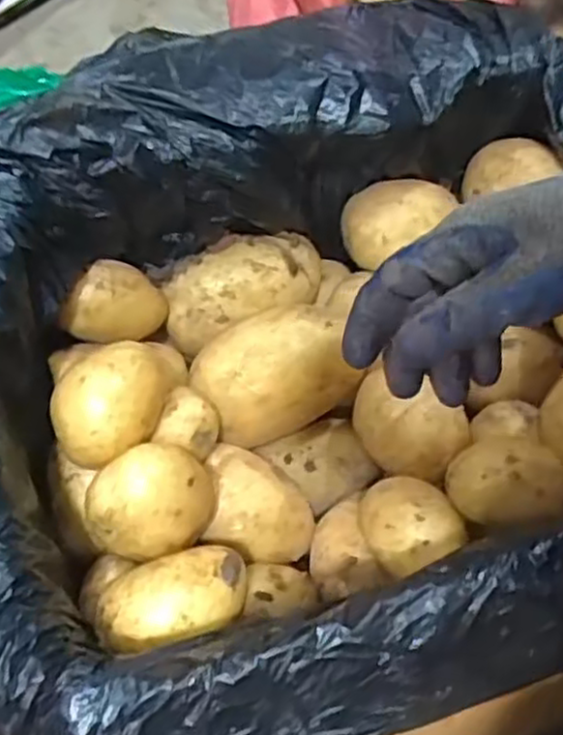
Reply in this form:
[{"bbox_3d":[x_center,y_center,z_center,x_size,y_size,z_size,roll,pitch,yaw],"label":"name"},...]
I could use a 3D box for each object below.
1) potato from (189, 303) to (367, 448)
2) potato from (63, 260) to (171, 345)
[{"bbox_3d":[-0.005,0.003,0.555,0.113,0.066,0.076,-16,65,-9],"label":"potato"},{"bbox_3d":[-0.123,-0.047,0.538,0.072,0.048,0.043,-24,66,-12],"label":"potato"}]

